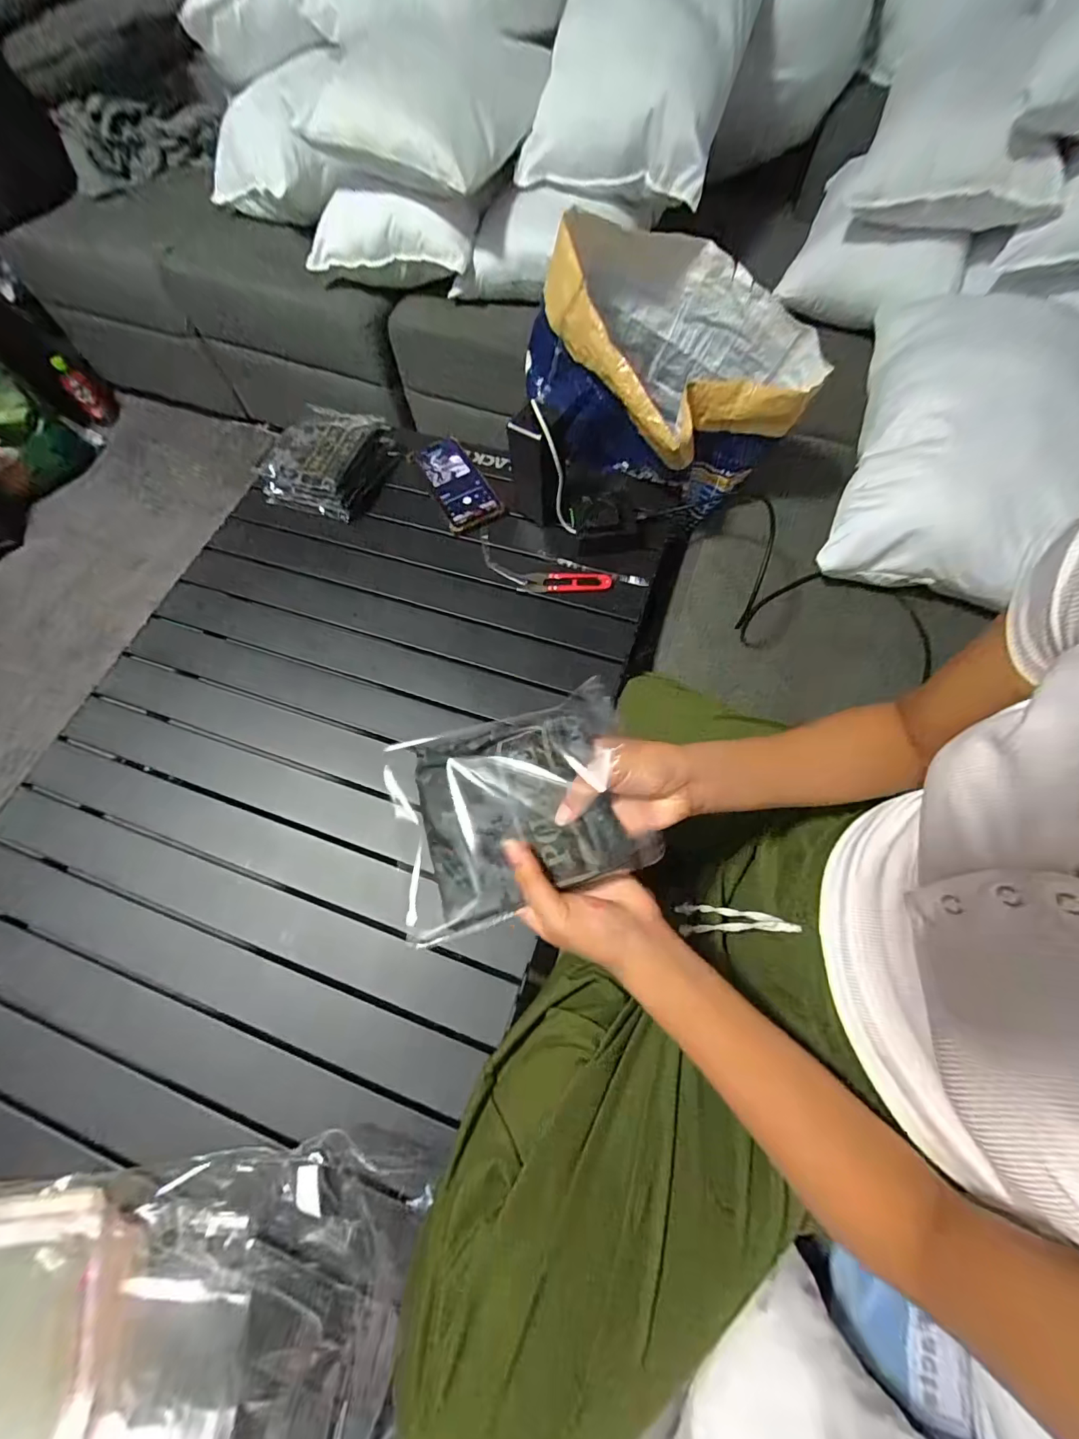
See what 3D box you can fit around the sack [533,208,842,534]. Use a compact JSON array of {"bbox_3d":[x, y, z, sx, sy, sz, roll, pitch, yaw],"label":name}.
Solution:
[{"bbox_3d":[0.161,-0.427,0.613,0.230,0.224,0.304,-40,71,-14],"label":"sack"}]

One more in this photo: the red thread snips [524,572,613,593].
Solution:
[{"bbox_3d":[0.036,-0.174,0.616,0.108,0.006,0.029,2,67,3],"label":"red thread snips"}]

